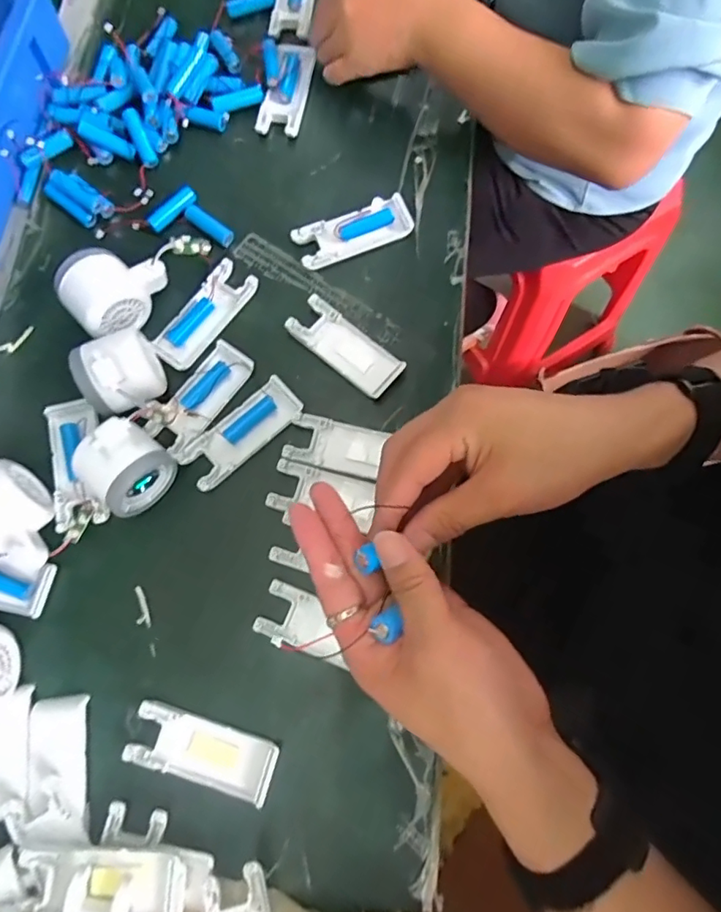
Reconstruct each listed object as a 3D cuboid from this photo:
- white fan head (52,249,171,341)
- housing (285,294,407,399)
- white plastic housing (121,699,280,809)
[{"bbox_3d":[-0.201,-0.138,0.439,0.080,0.048,0.059,-38,78,-8],"label":"white fan head"},{"bbox_3d":[-0.013,-0.092,0.445,0.102,0.008,0.040,40,80,10],"label":"housing"},{"bbox_3d":[-0.111,0.208,0.373,0.103,0.008,0.039,17,77,6],"label":"white plastic housing"}]

